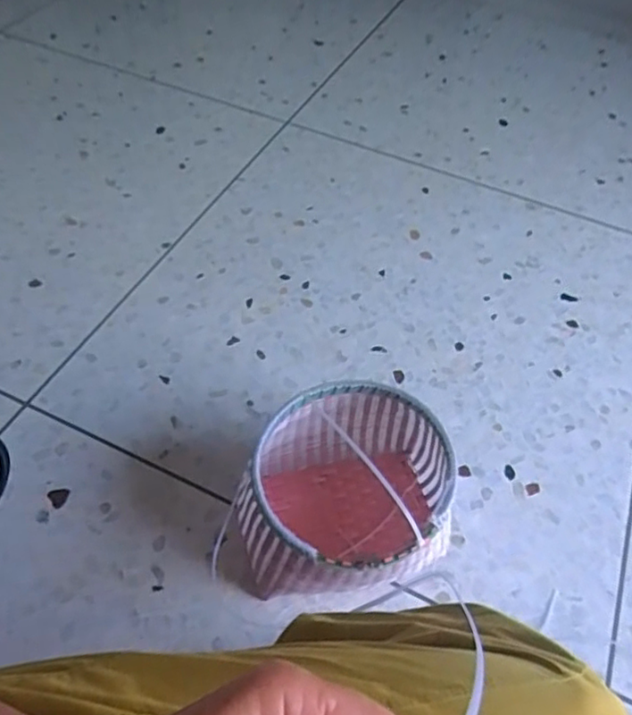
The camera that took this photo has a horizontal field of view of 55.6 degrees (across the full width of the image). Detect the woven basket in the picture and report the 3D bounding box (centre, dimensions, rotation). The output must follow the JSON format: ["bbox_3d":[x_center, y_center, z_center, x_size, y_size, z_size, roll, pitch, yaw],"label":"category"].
[{"bbox_3d":[0.038,0.173,0.770,0.250,0.186,0.233,2,53,-3],"label":"woven basket"}]

